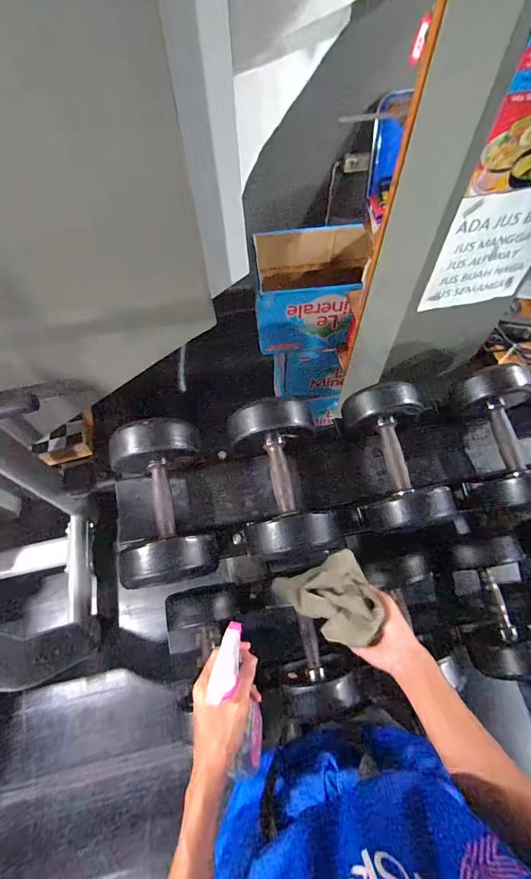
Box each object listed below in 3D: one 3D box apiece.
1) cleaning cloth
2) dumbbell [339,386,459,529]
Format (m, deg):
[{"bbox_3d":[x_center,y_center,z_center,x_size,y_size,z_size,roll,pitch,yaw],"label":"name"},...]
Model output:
[{"bbox_3d":[0.097,0.233,0.538,0.128,0.043,0.119,-22,63,-10],"label":"cleaning cloth"},{"bbox_3d":[0.228,0.031,0.678,0.126,0.125,0.244,-10,75,-4],"label":"dumbbell"}]

